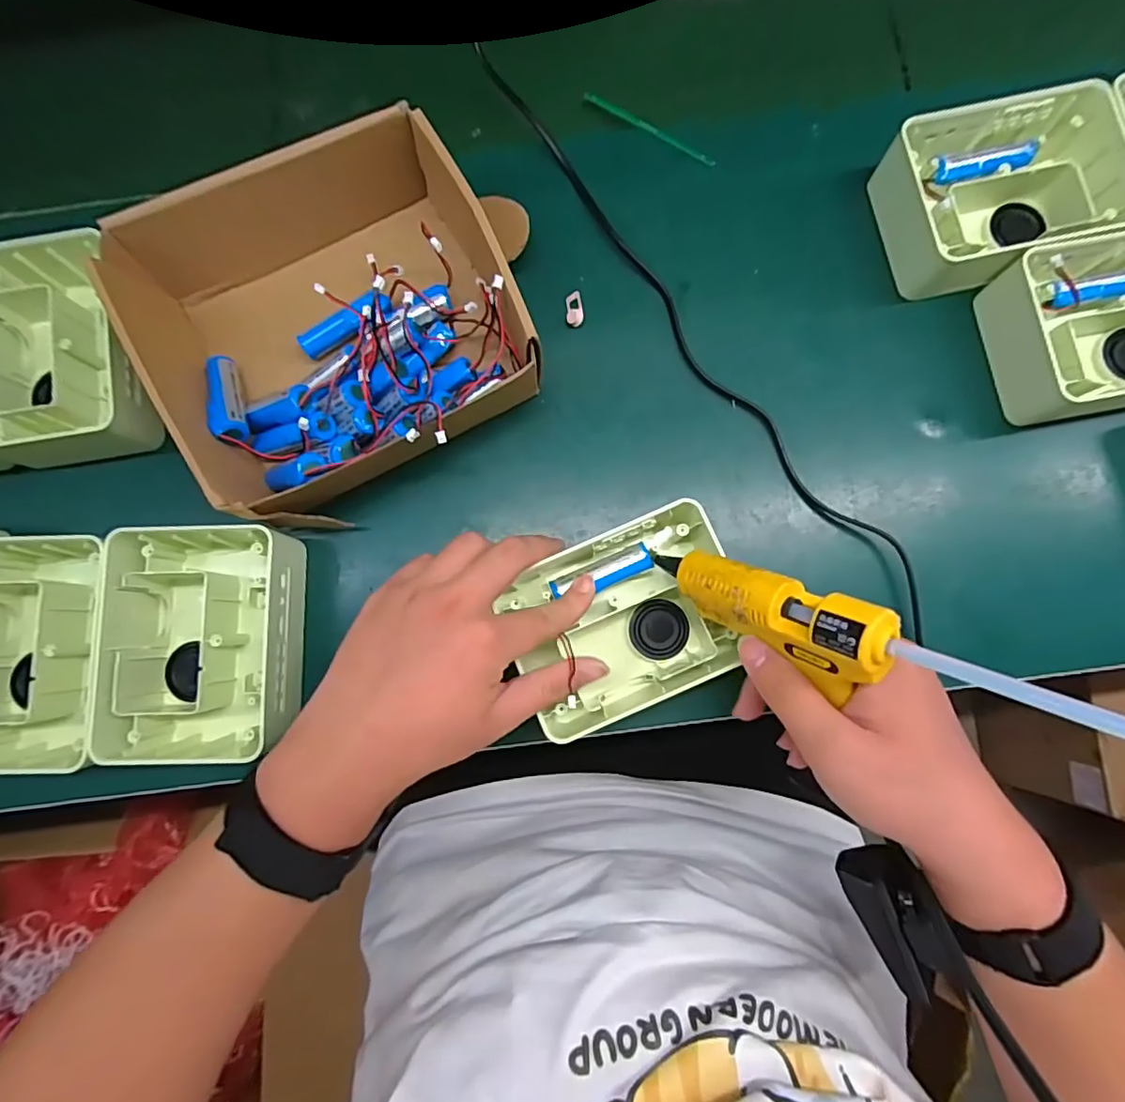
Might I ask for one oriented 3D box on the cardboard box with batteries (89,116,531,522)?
[{"bbox_3d":[-0.132,-0.148,0.365,0.239,0.077,0.205,-23,84,-2],"label":"cardboard box with batteries"}]

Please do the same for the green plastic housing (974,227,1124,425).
[{"bbox_3d":[0.369,-0.150,0.375,0.146,0.052,0.116,-12,83,-1],"label":"green plastic housing"}]

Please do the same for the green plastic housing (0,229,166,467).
[{"bbox_3d":[-0.341,-0.134,0.384,0.112,0.049,0.149,-11,83,-1],"label":"green plastic housing"}]

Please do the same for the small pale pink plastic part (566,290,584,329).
[{"bbox_3d":[0.008,-0.174,0.401,0.012,0.004,0.025,-8,83,0],"label":"small pale pink plastic part"}]

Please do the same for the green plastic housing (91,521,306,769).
[{"bbox_3d":[-0.226,0.059,0.367,0.108,0.064,0.146,-5,83,0],"label":"green plastic housing"}]

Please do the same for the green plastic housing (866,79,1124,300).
[{"bbox_3d":[0.299,-0.245,0.386,0.143,0.054,0.110,-11,83,-1],"label":"green plastic housing"}]

